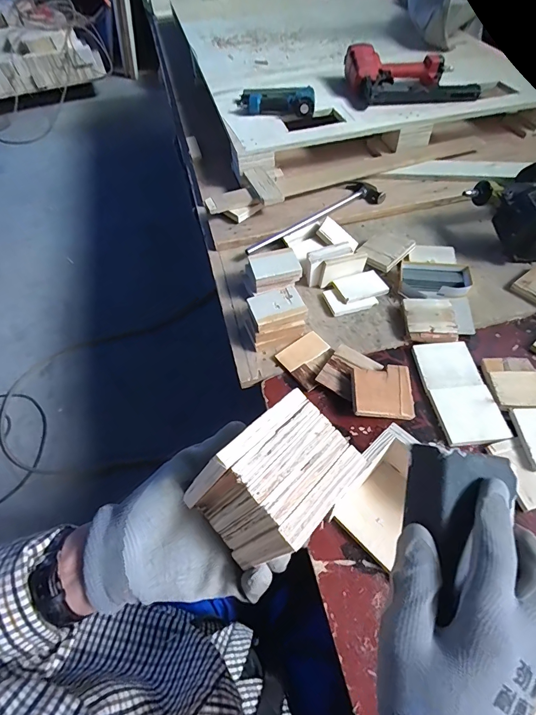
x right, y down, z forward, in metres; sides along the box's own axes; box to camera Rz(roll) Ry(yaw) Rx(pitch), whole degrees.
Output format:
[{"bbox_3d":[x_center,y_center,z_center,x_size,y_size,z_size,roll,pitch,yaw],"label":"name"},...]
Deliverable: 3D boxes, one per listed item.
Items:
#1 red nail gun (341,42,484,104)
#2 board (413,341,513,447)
[{"bbox_3d":[0.376,-0.750,0.970,0.315,0.073,0.236,-5,56,-1],"label":"red nail gun"},{"bbox_3d":[0.297,0.052,0.575,0.089,0.017,0.174,-8,58,-3],"label":"board"}]

